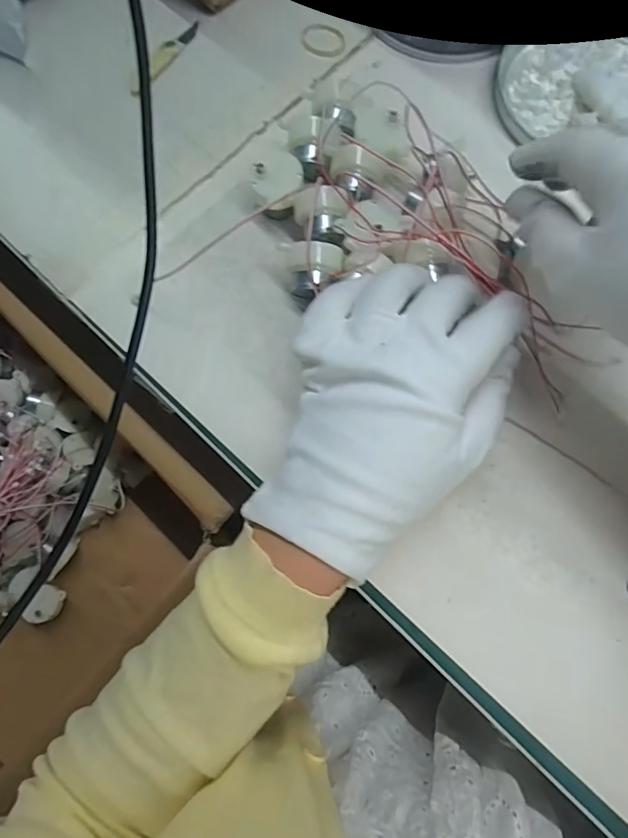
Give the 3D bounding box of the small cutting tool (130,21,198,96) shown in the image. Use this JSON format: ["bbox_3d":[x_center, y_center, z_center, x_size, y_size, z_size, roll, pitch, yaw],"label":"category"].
[{"bbox_3d":[-0.102,-0.253,0.344,0.013,0.010,0.071,36,77,9],"label":"small cutting tool"}]

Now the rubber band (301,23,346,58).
[{"bbox_3d":[0.007,-0.267,0.346,0.032,0.004,0.026,22,76,6],"label":"rubber band"}]

